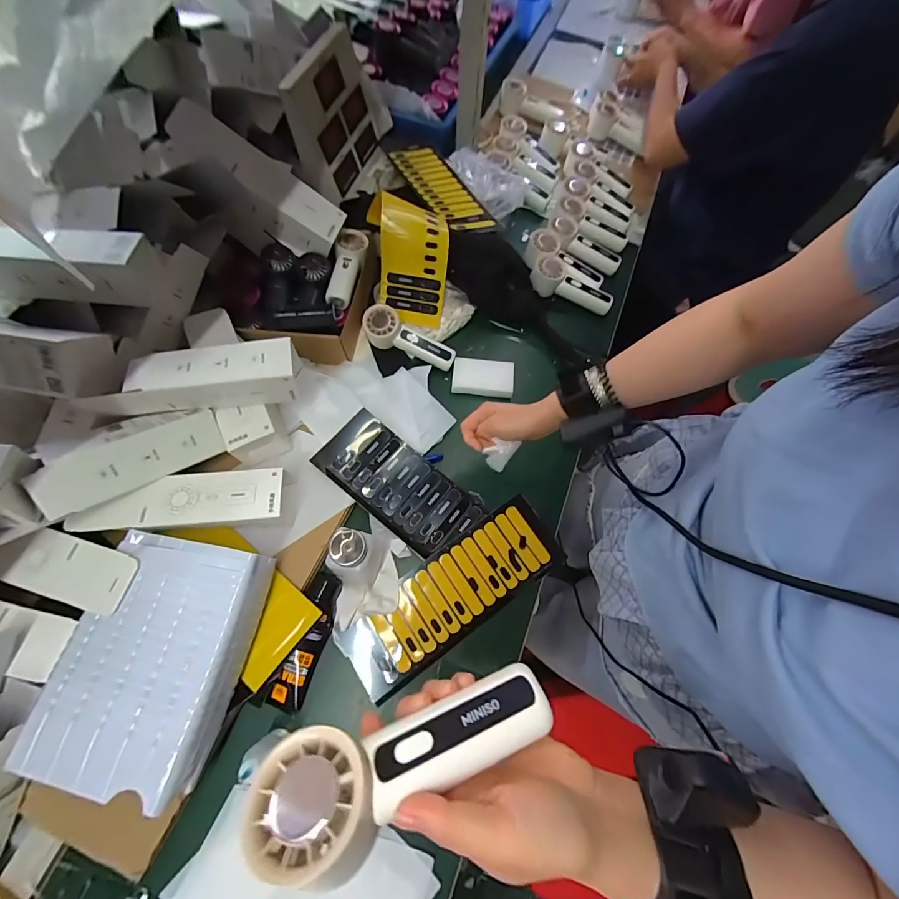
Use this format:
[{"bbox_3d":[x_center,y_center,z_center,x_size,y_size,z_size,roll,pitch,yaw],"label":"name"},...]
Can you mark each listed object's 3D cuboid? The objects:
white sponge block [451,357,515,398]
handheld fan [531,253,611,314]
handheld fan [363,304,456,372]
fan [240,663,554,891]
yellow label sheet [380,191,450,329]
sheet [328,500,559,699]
[{"bbox_3d":[0.057,-0.123,0.656,0.101,0.018,0.062,4,68,0],"label":"white sponge block"},{"bbox_3d":[0.227,-0.304,0.716,0.154,0.046,0.062,21,69,6],"label":"handheld fan"},{"bbox_3d":[-0.068,-0.183,0.658,0.160,0.056,0.058,25,68,-7],"label":"handheld fan"},{"bbox_3d":[-0.020,0.158,0.197,0.153,0.032,0.055,-15,69,-15],"label":"fan"},{"bbox_3d":[-0.059,-0.308,0.650,0.109,0.185,0.031,6,26,2],"label":"yellow label sheet"},{"bbox_3d":[0.004,0.193,0.532,0.311,0.012,0.111,-33,75,-12],"label":"sheet"}]

